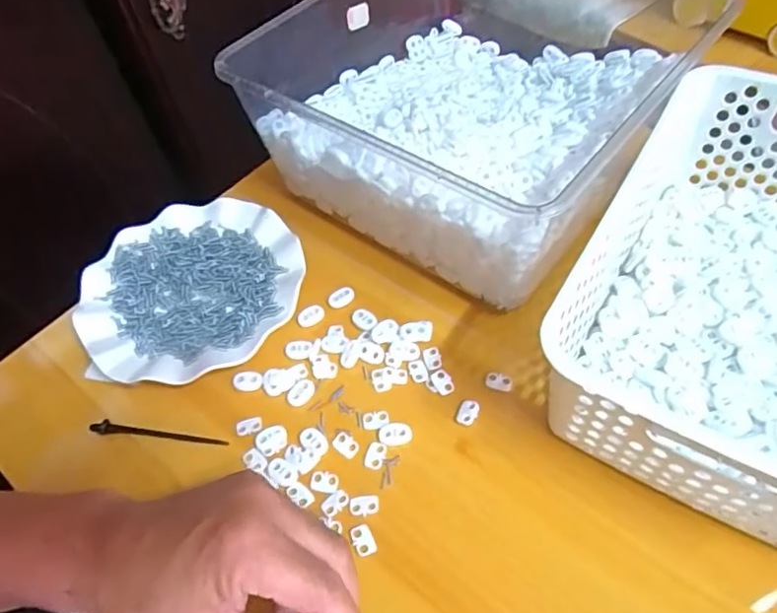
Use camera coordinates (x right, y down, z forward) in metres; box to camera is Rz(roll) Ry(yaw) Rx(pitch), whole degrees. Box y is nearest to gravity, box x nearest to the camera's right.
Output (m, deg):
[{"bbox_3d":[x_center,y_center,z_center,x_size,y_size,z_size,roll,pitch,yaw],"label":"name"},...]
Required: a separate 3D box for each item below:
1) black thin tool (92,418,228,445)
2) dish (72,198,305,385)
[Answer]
[{"bbox_3d":[-0.167,0.092,0.416,0.101,0.013,0.009,4,56,8],"label":"black thin tool"},{"bbox_3d":[-0.163,-0.016,0.481,0.176,0.019,0.181,-3,53,4],"label":"dish"}]

